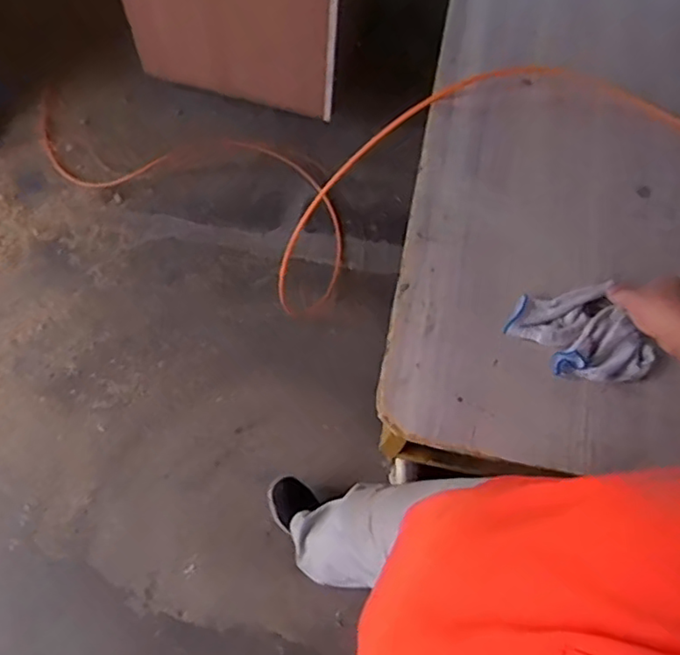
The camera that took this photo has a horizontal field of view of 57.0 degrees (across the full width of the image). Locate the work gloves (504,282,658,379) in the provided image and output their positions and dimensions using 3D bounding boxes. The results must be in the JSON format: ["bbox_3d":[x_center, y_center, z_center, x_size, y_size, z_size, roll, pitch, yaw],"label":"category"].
[{"bbox_3d":[0.354,0.009,0.915,0.187,0.040,0.141,-7,68,-4],"label":"work gloves"}]

